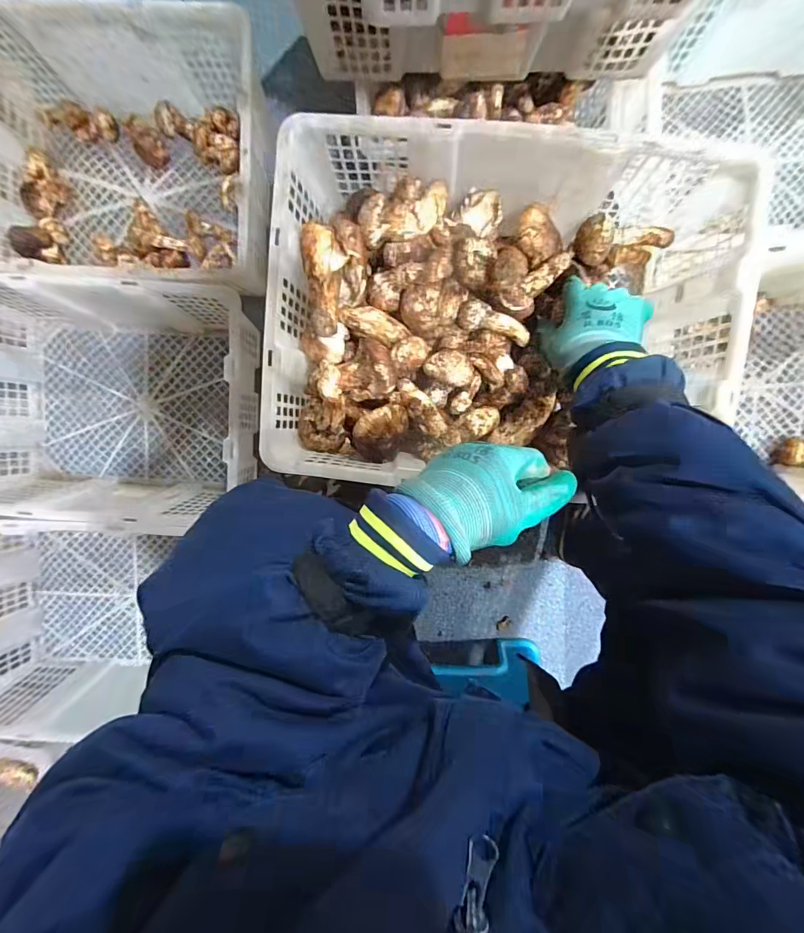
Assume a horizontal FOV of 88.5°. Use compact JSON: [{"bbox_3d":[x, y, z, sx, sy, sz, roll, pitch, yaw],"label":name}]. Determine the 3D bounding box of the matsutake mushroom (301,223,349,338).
[{"bbox_3d":[-0.073,-0.194,0.441,0.045,0.041,0.114,-4,95,1],"label":"matsutake mushroom"}]

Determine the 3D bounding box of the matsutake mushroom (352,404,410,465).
[{"bbox_3d":[-0.025,-0.038,0.467,0.053,0.045,0.068,20,95,-1],"label":"matsutake mushroom"}]

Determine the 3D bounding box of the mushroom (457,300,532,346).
[{"bbox_3d":[0.109,-0.168,0.481,0.088,0.025,0.029,14,95,0],"label":"mushroom"}]

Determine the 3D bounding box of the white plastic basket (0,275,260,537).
[{"bbox_3d":[-0.471,-0.104,0.687,0.440,0.168,0.359,5,95,0],"label":"white plastic basket"}]

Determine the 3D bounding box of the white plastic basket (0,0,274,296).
[{"bbox_3d":[-0.439,-0.456,0.645,0.460,0.162,0.357,4,95,1],"label":"white plastic basket"}]

